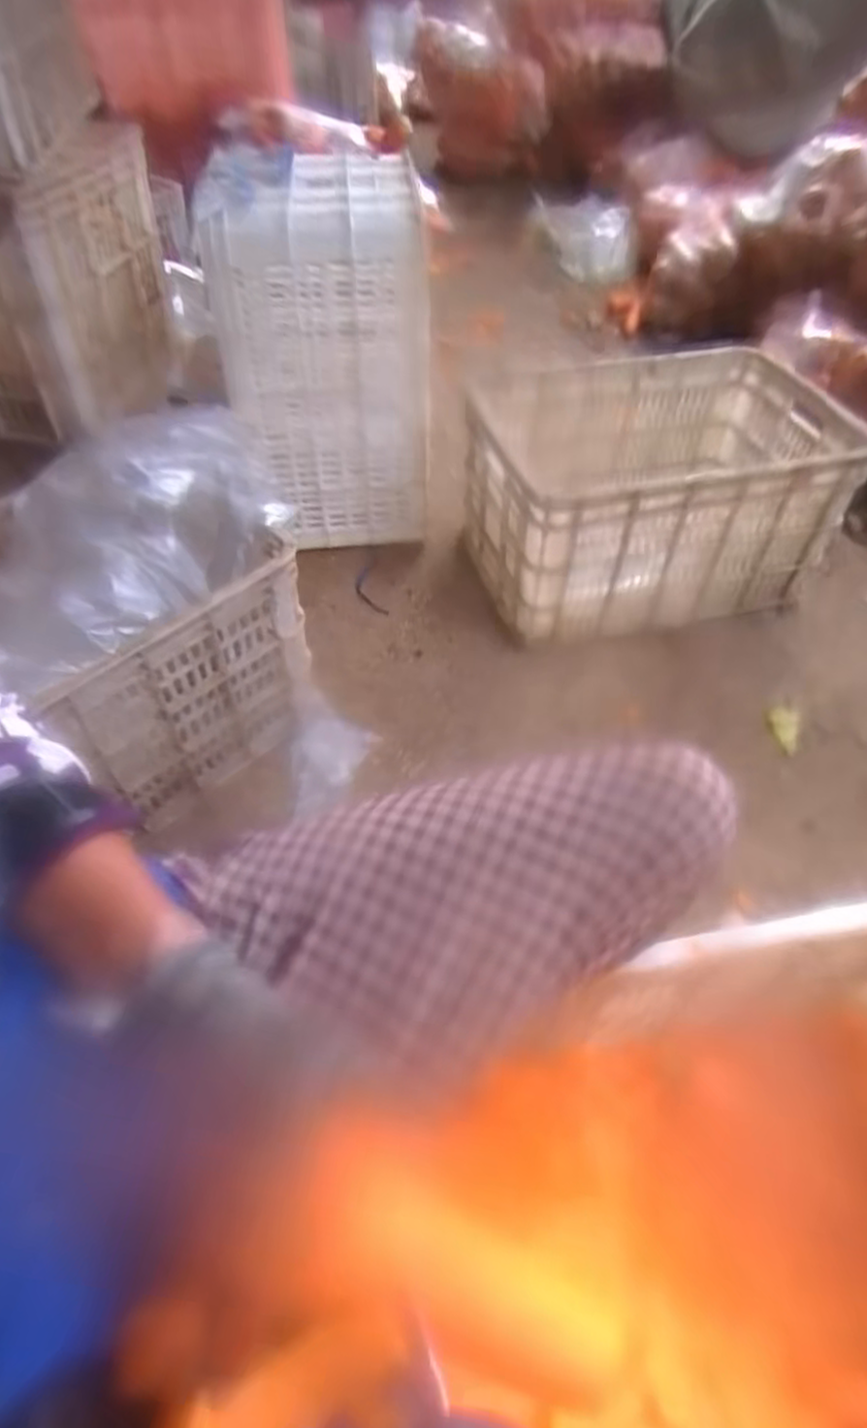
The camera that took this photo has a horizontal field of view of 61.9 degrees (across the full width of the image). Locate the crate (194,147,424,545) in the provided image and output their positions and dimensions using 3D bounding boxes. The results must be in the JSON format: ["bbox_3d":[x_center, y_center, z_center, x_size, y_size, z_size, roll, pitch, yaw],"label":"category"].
[{"bbox_3d":[-0.172,-0.563,1.188,0.311,0.503,0.289,-5,50,-4],"label":"crate"}]

